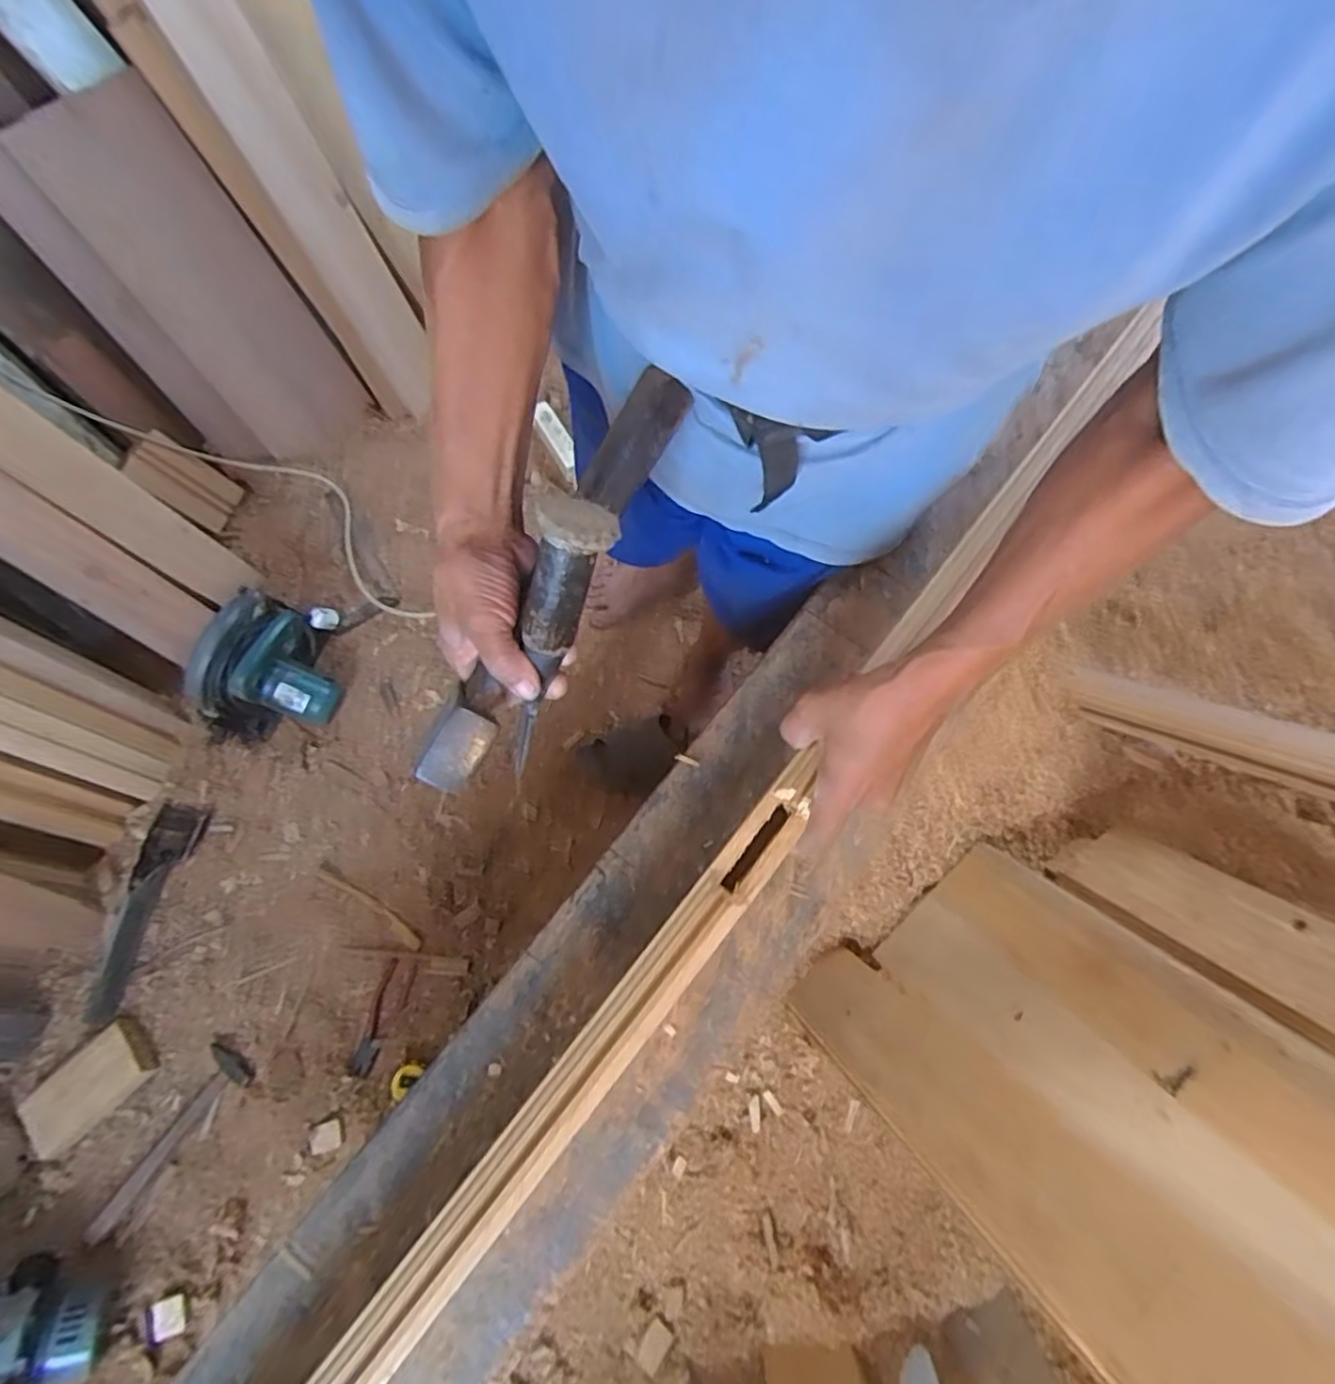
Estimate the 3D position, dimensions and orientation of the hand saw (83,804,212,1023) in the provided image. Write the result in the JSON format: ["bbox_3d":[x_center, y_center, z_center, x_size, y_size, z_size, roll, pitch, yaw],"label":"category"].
[{"bbox_3d":[-0.880,0.355,1.129,0.091,0.025,0.335,14,74,5],"label":"hand saw"}]

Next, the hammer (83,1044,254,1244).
[{"bbox_3d":[-0.766,0.670,1.031,0.090,0.039,0.269,38,78,12],"label":"hammer"}]

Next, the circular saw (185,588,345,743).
[{"bbox_3d":[-0.662,-0.033,1.153,0.186,0.195,0.274,26,76,9],"label":"circular saw"}]

